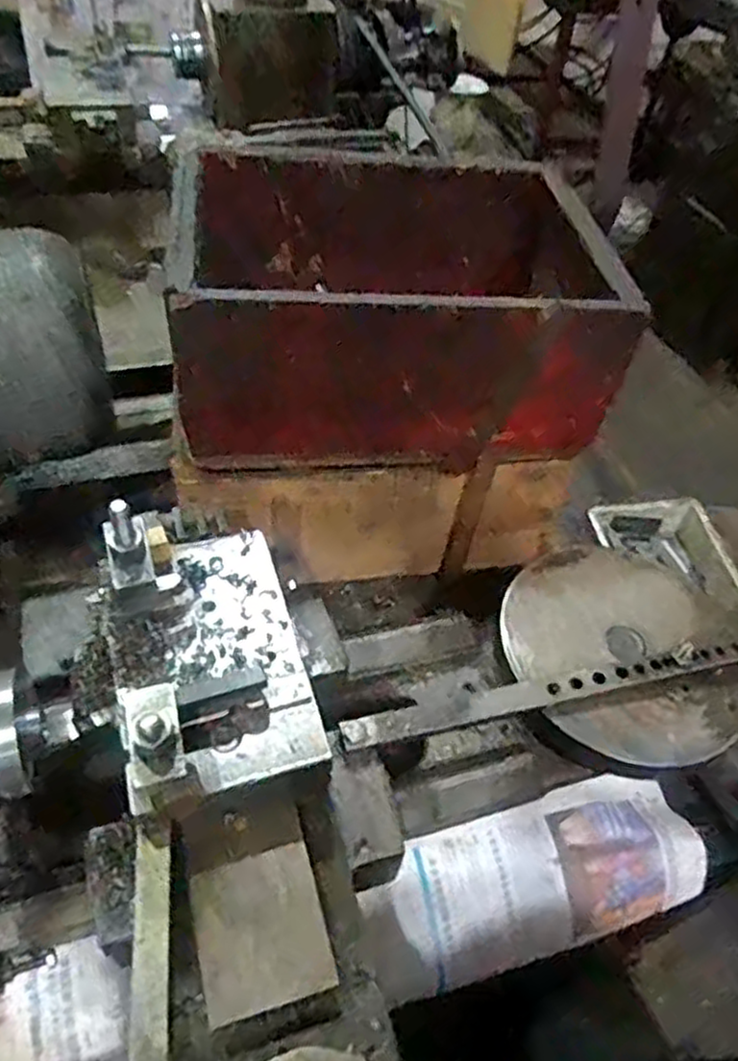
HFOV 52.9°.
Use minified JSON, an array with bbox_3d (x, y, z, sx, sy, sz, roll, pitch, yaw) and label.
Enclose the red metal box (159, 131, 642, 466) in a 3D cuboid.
[{"bbox_3d":[0.024,-0.199,0.650,0.362,0.162,0.252,-4,49,-9],"label":"red metal box"}]

